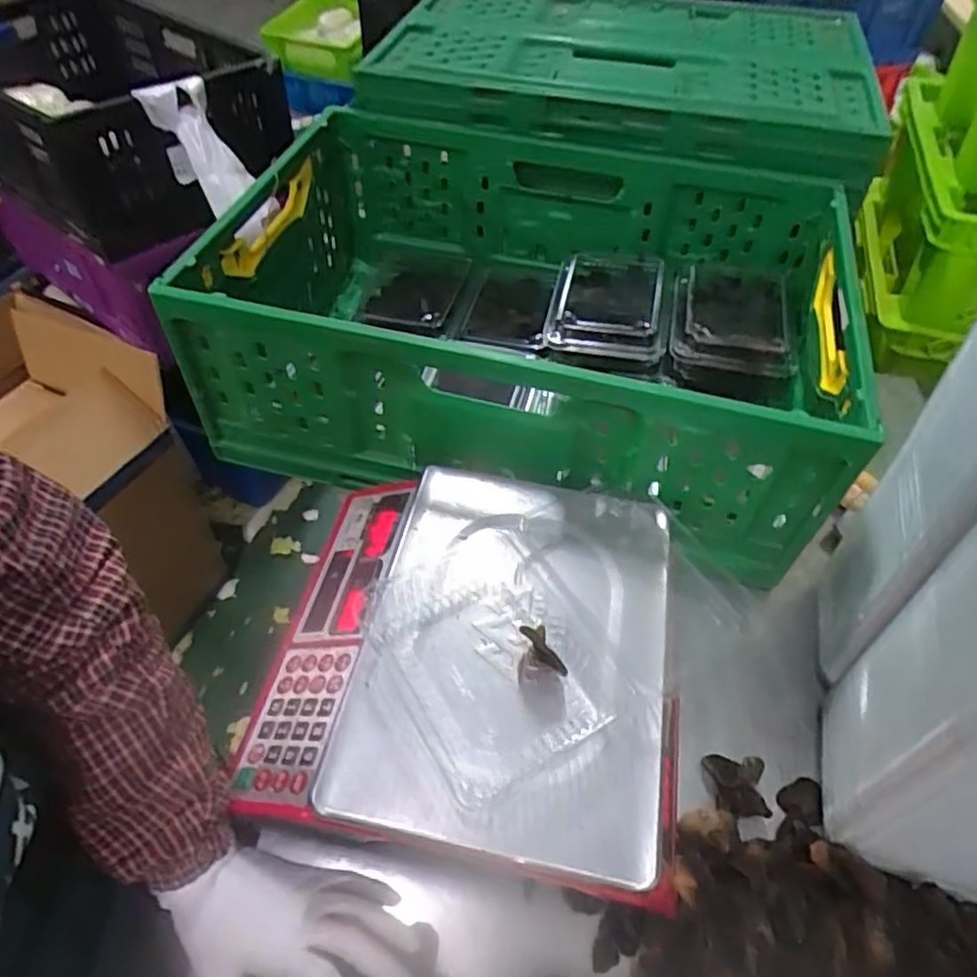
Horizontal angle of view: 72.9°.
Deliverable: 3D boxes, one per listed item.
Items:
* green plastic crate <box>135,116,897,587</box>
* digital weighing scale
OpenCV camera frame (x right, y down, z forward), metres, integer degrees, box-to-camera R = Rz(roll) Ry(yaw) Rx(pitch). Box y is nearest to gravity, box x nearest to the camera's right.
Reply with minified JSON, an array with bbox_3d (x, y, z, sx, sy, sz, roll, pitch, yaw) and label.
[{"bbox_3d":[0.027,-0.177,0.684,0.602,0.188,0.372,14,52,9],"label":"green plastic crate"},{"bbox_3d":[-0.011,0.124,0.518,0.312,0.100,0.301,9,51,5],"label":"digital weighing scale"}]

